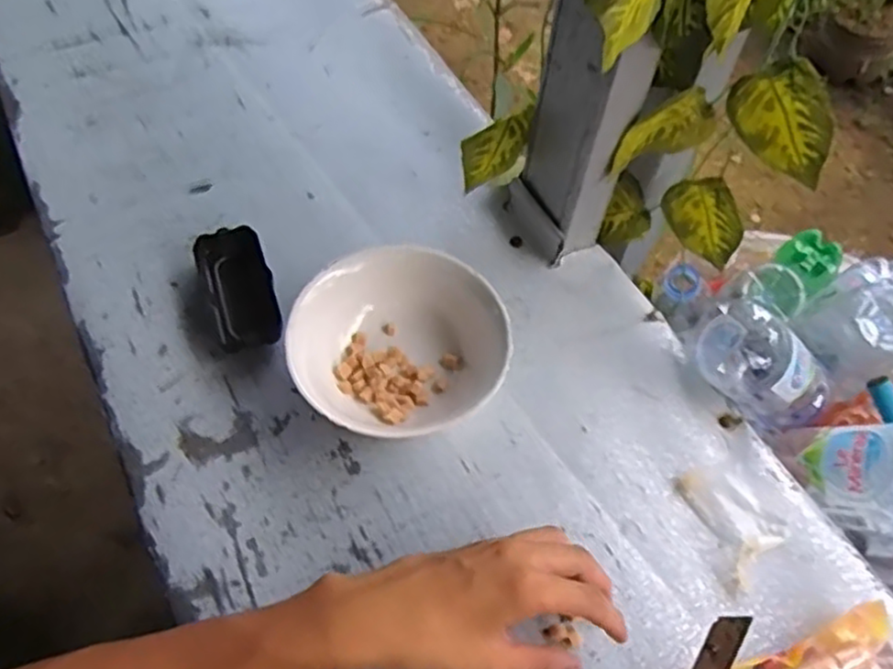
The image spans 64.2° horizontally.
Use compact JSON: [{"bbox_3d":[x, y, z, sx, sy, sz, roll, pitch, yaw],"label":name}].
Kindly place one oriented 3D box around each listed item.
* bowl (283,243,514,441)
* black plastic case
[{"bbox_3d":[-0.035,0.011,0.518,0.147,0.061,0.150,1,57,-2],"label":"bowl"},{"bbox_3d":[-0.163,-0.036,0.560,0.051,0.025,0.109,-18,60,-14],"label":"black plastic case"}]

